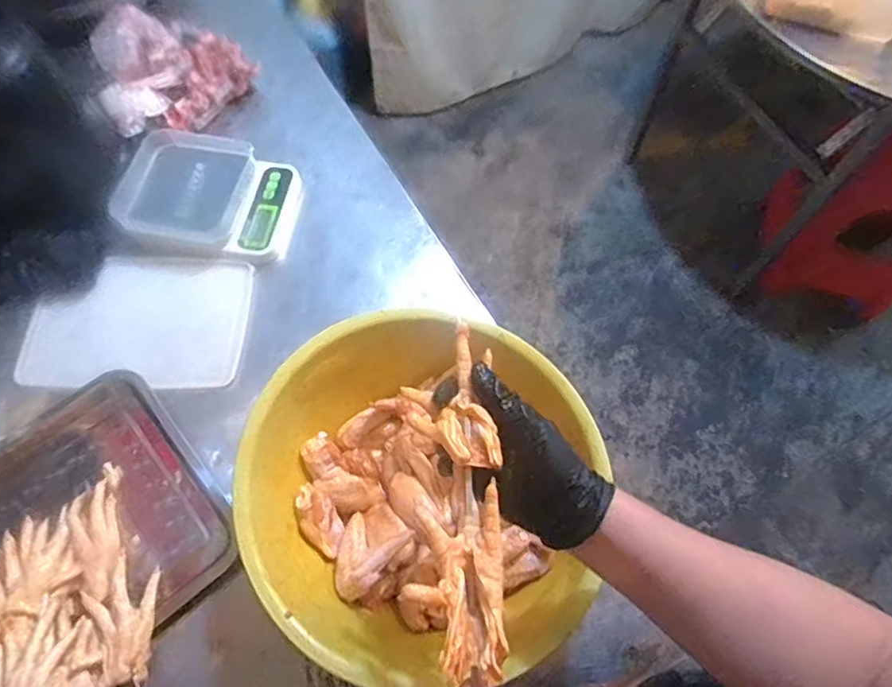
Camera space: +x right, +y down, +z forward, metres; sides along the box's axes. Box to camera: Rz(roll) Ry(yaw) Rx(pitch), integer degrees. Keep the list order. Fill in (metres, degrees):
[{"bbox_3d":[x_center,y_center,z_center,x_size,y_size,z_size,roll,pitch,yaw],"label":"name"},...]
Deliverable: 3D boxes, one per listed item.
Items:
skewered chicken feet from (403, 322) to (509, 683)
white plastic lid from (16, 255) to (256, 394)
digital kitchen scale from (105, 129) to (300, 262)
[{"bbox_3d":[0.007,0.092,0.371,0.053,0.027,0.211,-3,66,-3],"label":"skewered chicken feet"},{"bbox_3d":[-0.360,-0.028,0.662,0.242,0.011,0.161,1,64,0],"label":"white plastic lid"},{"bbox_3d":[-0.299,-0.192,0.733,0.213,0.042,0.174,9,64,3],"label":"digital kitchen scale"}]

